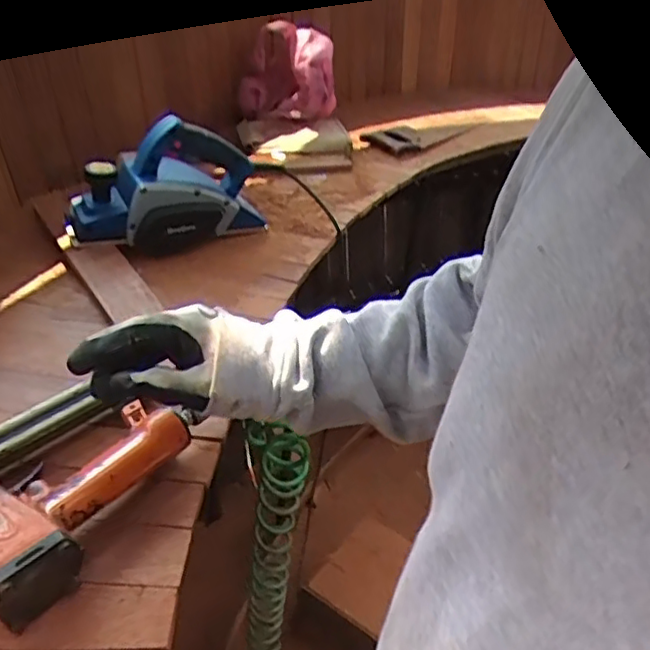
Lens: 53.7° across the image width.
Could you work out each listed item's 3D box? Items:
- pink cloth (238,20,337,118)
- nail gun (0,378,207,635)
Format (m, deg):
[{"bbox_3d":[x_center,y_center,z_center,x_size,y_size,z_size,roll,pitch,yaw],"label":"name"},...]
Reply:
[{"bbox_3d":[-0.077,-0.536,1.382,0.196,0.181,0.183,5,35,-1],"label":"pink cloth"},{"bbox_3d":[-0.214,0.120,0.525,0.169,0.058,0.187,28,41,29],"label":"nail gun"}]

